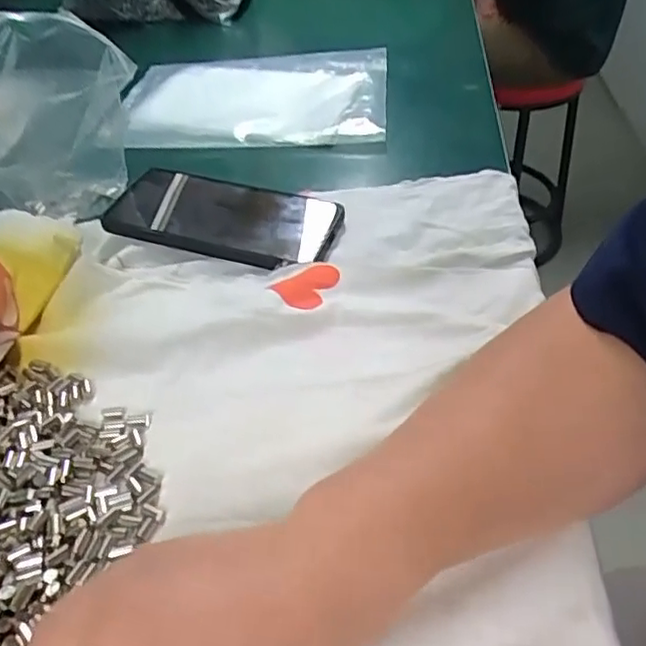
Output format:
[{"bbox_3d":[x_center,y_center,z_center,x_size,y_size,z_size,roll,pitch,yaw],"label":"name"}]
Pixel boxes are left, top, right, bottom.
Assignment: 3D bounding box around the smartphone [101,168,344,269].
[{"bbox_3d":[-0.075,-0.078,0.467,0.165,0.016,0.076,9,43,13],"label":"smartphone"}]

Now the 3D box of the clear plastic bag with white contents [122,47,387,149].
[{"bbox_3d":[-0.070,-0.218,0.635,0.258,0.021,0.174,0,44,7],"label":"clear plastic bag with white contents"}]

